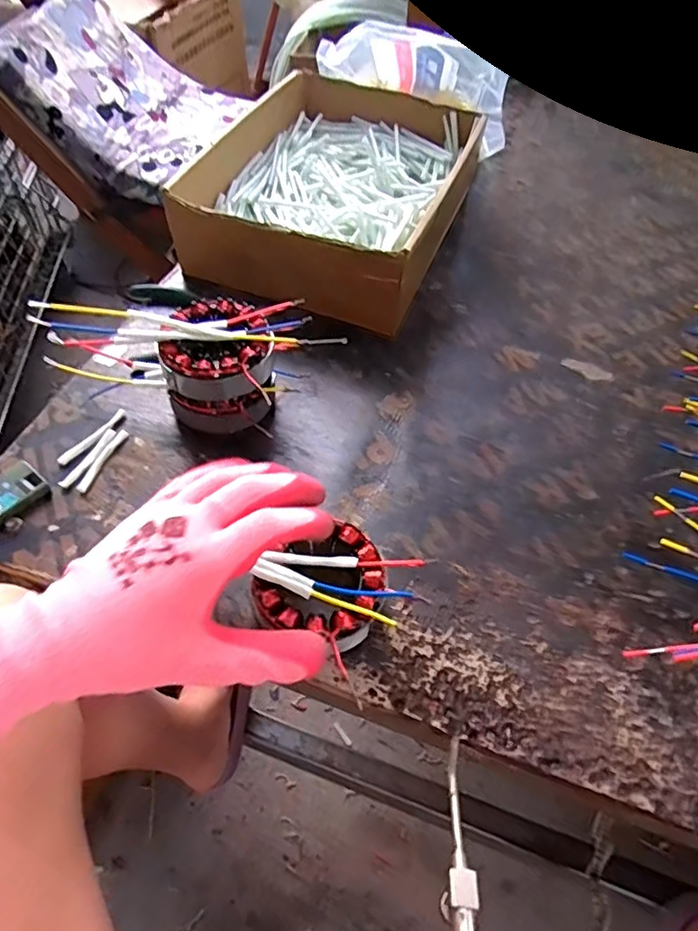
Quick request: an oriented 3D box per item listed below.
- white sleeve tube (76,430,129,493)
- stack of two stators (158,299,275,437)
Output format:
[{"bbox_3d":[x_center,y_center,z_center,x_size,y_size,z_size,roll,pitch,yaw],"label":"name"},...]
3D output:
[{"bbox_3d":[-0.194,-0.005,0.453,0.007,0.004,0.061,18,56,11],"label":"white sleeve tube"},{"bbox_3d":[-0.101,-0.080,0.465,0.081,0.073,0.085,-2,55,-3],"label":"stack of two stators"}]

